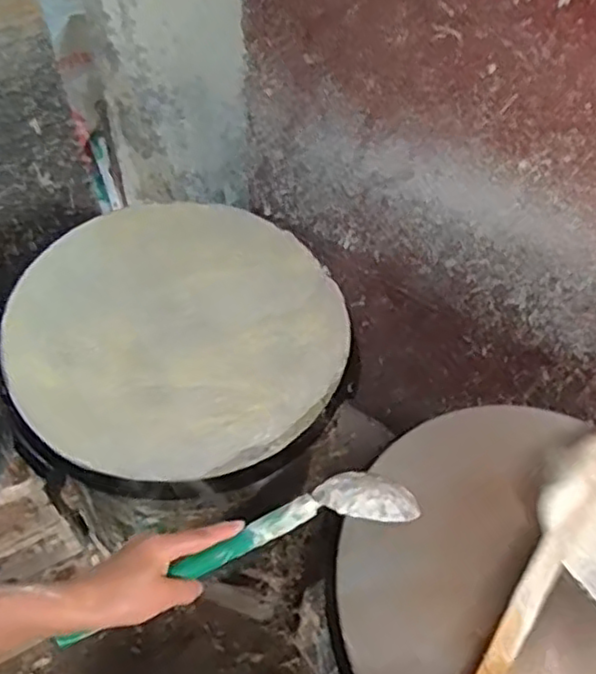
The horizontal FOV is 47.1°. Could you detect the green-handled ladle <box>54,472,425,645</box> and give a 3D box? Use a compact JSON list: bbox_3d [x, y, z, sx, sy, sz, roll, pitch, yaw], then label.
[{"bbox_3d":[-0.047,0.184,0.591,0.309,0.027,0.058,-21,61,-7],"label":"green-handled ladle"}]

